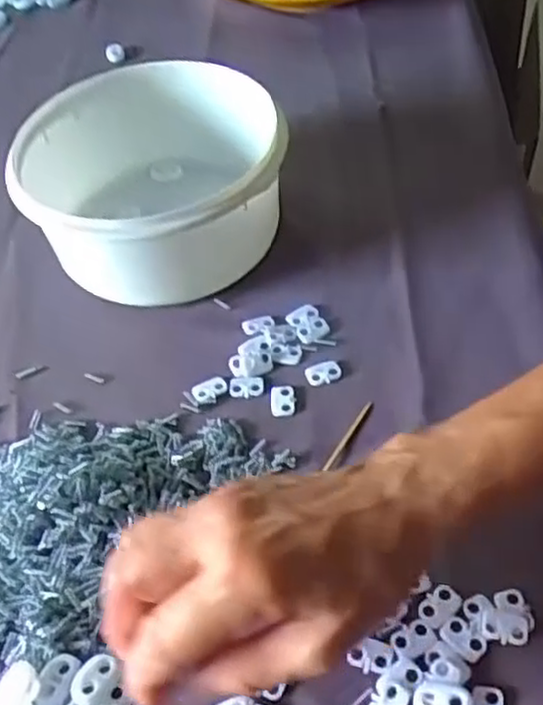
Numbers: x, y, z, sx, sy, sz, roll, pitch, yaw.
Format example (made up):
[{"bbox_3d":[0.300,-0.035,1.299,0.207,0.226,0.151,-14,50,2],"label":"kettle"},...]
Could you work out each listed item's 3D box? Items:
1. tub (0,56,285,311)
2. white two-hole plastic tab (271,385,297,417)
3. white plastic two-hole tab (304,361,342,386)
[{"bbox_3d":[-0.072,-0.101,0.461,0.145,0.083,0.147,1,50,7],"label":"tub"},{"bbox_3d":[0.006,0.025,0.397,0.013,0.004,0.019,-6,50,0],"label":"white two-hole plastic tab"},{"bbox_3d":[0.028,0.010,0.411,0.020,0.004,0.013,-15,50,-7],"label":"white plastic two-hole tab"}]

